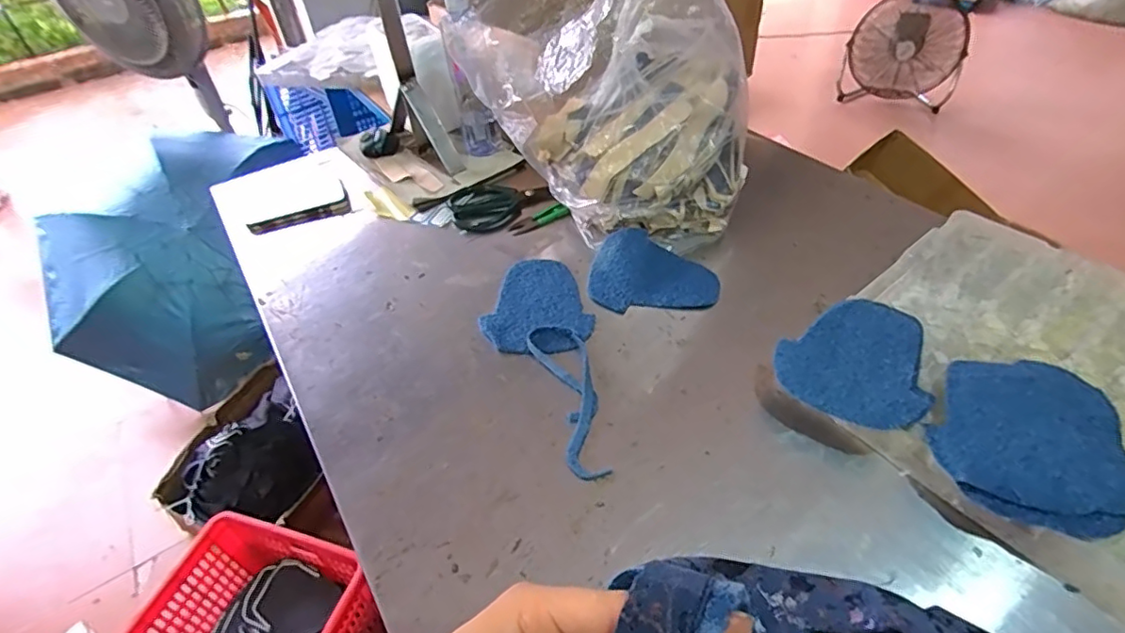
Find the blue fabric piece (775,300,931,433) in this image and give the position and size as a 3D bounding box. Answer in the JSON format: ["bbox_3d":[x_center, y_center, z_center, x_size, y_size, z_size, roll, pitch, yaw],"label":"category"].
[{"bbox_3d":[0.288,0.042,0.527,0.159,0.012,0.121,-27,49,-25],"label":"blue fabric piece"}]

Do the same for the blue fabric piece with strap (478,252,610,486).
[{"bbox_3d":[-0.014,0.038,0.602,0.117,0.011,0.307,-15,46,-9],"label":"blue fabric piece with strap"}]

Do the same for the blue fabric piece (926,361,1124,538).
[{"bbox_3d":[0.388,0.096,0.466,0.144,0.012,0.167,14,45,15],"label":"blue fabric piece"}]

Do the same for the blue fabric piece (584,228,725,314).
[{"bbox_3d":[0.111,-0.058,0.677,0.149,0.018,0.119,5,46,10],"label":"blue fabric piece"}]

